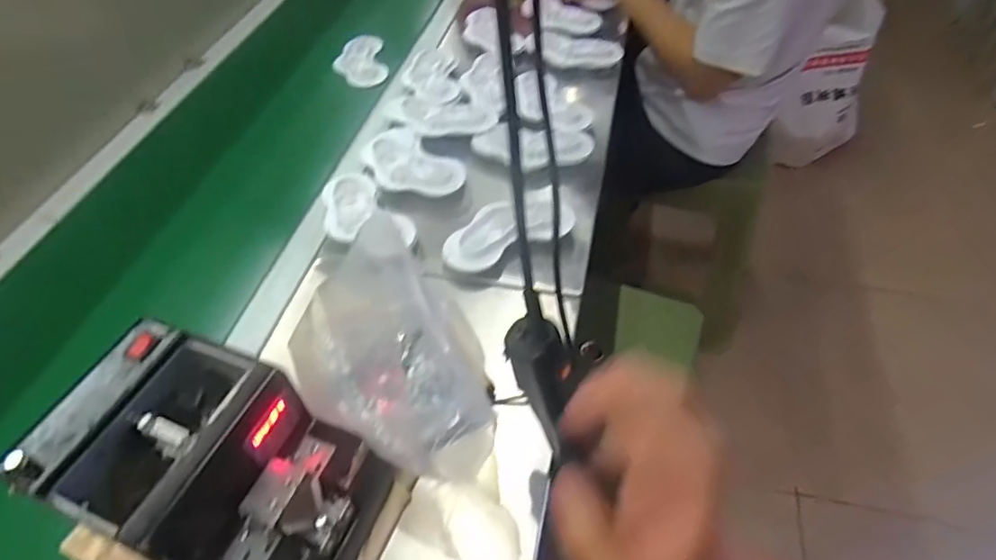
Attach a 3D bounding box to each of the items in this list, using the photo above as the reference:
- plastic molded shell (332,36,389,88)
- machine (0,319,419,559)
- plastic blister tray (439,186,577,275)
[{"bbox_3d":[-0.224,-0.359,0.929,0.083,0.016,0.138,-11,50,-6],"label":"plastic molded shell"},{"bbox_3d":[-0.193,0.151,0.401,0.204,0.168,0.143,16,52,16],"label":"machine"},{"bbox_3d":[0.010,-0.057,0.639,0.151,0.024,0.070,-24,52,-17],"label":"plastic blister tray"}]

